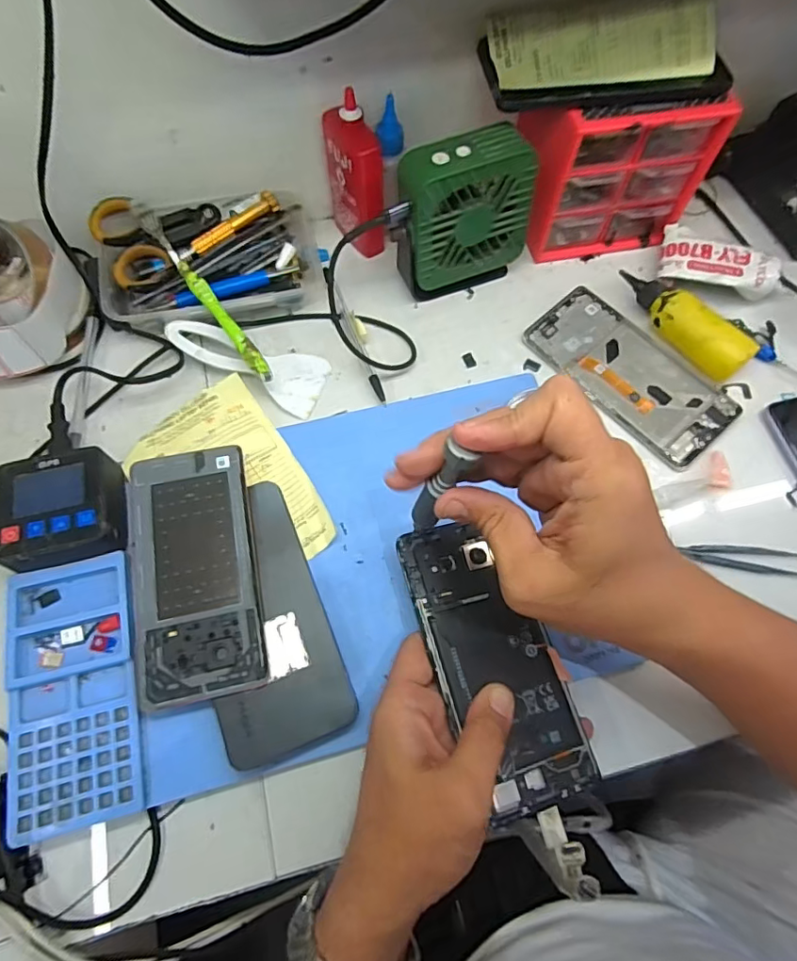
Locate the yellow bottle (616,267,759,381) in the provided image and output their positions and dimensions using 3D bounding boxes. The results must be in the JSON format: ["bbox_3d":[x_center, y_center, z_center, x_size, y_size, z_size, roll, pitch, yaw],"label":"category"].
[{"bbox_3d":[0.226,-0.128,0.427,0.035,0.033,0.115,-42,74,-16],"label":"yellow bottle"}]

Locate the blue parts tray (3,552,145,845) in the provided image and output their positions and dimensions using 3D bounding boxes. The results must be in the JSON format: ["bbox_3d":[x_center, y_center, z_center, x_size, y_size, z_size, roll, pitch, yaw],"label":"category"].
[{"bbox_3d":[-0.191,0.123,0.319,0.069,0.026,0.146,-13,68,-7],"label":"blue parts tray"}]

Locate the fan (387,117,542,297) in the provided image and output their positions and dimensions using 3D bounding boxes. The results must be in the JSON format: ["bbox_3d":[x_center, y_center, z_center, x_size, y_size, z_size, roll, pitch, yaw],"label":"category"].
[{"bbox_3d":[0.049,-0.200,0.415,0.101,0.112,0.044,-19,69,-9],"label":"fan"}]

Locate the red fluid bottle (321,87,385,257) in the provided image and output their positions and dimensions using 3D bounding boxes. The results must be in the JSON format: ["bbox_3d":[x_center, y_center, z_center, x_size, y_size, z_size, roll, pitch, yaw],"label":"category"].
[{"bbox_3d":[-0.034,-0.240,0.429,0.021,0.120,0.059,-32,72,-13],"label":"red fluid bottle"}]

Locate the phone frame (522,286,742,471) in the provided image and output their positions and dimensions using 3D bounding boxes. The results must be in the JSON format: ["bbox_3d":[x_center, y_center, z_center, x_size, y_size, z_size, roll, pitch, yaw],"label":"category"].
[{"bbox_3d":[0.179,-0.085,0.424,0.082,0.011,0.161,-42,74,-16],"label":"phone frame"}]

